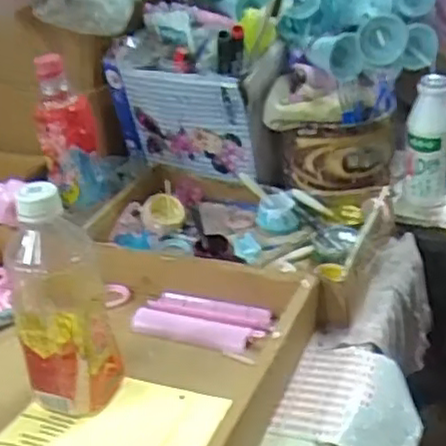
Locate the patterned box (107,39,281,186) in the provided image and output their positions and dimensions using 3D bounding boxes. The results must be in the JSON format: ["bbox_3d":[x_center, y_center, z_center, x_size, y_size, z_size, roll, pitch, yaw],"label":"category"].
[{"bbox_3d":[-0.032,-0.129,0.823,0.196,0.142,0.068,10,46,20],"label":"patterned box"}]

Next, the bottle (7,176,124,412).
[{"bbox_3d":[-0.122,0.061,0.533,0.068,0.182,0.054,-12,30,-13],"label":"bottle"}]

